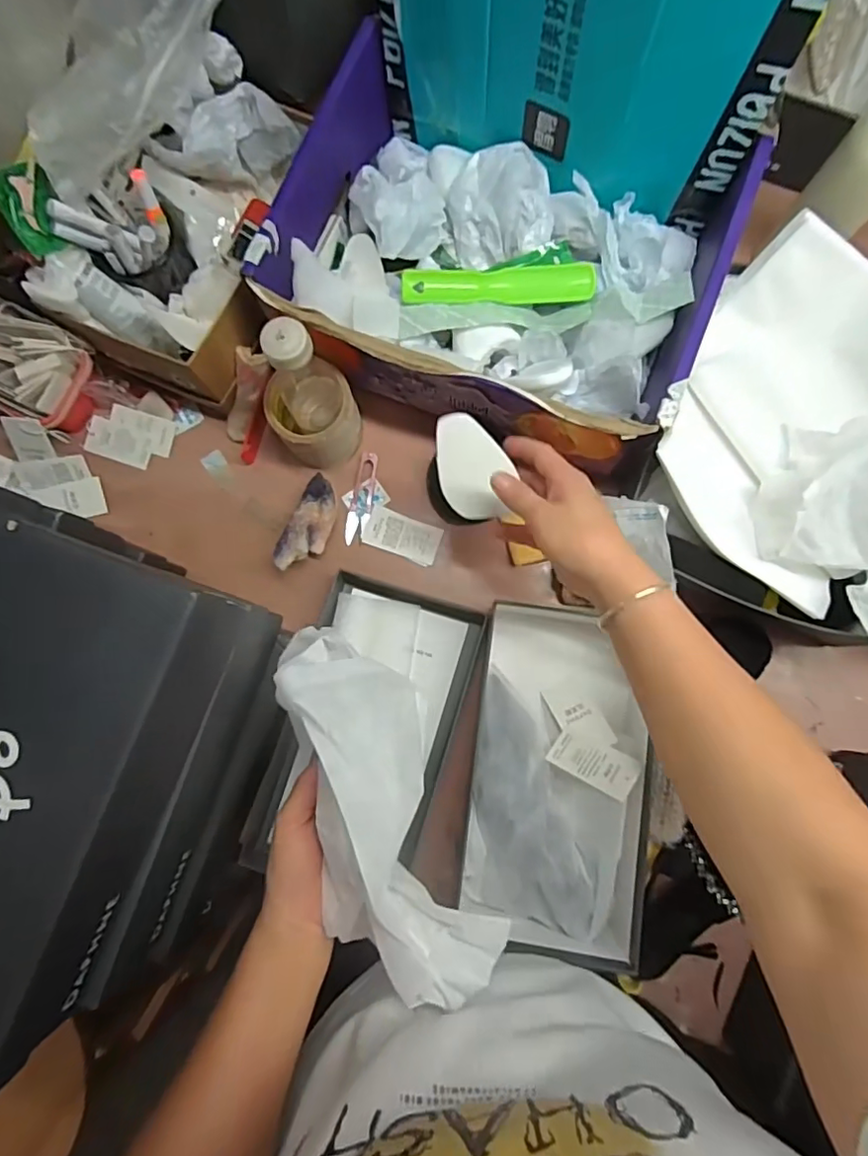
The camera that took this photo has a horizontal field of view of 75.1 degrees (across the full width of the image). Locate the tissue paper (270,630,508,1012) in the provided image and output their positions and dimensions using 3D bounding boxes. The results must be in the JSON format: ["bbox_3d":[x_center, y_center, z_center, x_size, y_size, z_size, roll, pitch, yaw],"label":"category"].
[{"bbox_3d":[-0.034,0.142,0.378,0.077,0.104,0.256,-22,76,-1],"label":"tissue paper"}]

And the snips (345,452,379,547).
[{"bbox_3d":[-0.079,-0.088,0.626,0.023,0.008,0.105,12,83,4],"label":"snips"}]

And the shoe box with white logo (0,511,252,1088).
[{"bbox_3d":[-0.267,0.125,0.371,0.165,0.113,0.292,20,83,5],"label":"shoe box with white logo"}]

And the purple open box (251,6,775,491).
[{"bbox_3d":[0.058,-0.302,0.572,0.399,0.134,0.308,21,83,5],"label":"purple open box"}]

